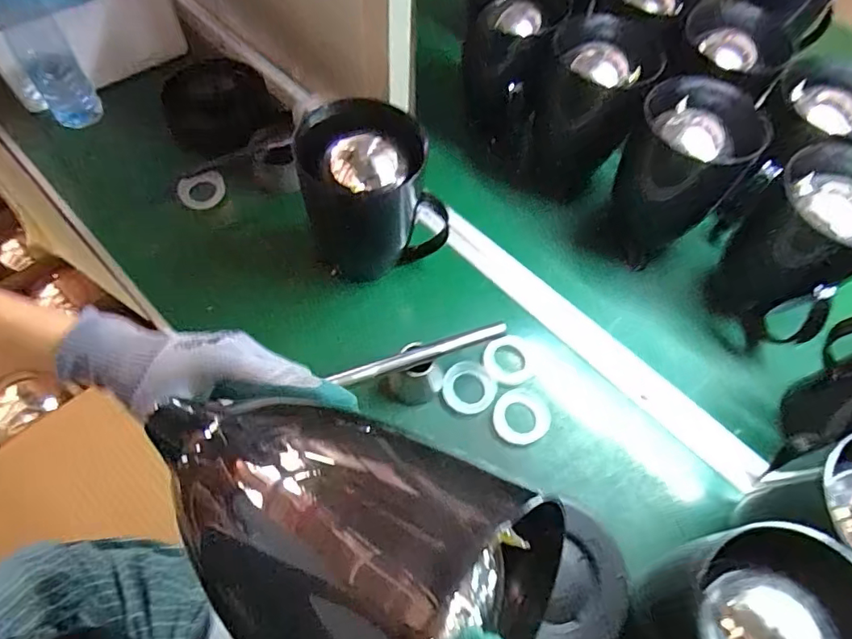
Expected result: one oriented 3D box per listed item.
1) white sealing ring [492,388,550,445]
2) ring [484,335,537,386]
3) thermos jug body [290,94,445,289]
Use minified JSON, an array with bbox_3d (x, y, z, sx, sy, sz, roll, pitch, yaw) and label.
[{"bbox_3d":[0.104,0.104,0.571,0.060,0.006,0.057,2,61,-3],"label":"white sealing ring"},{"bbox_3d":[0.096,0.048,0.600,0.058,0.014,0.057,2,61,-3],"label":"ring"},{"bbox_3d":[-0.056,-0.136,0.608,0.145,0.201,0.120,-23,65,-16],"label":"thermos jug body"}]

